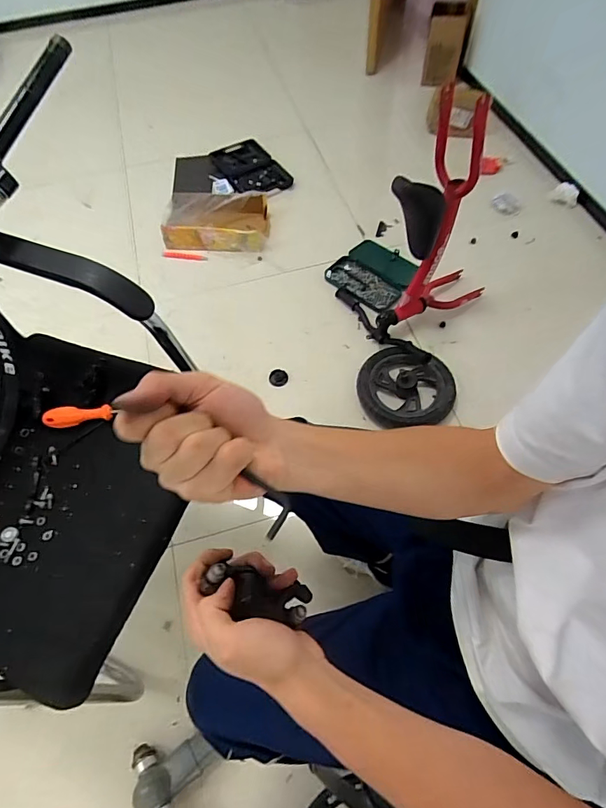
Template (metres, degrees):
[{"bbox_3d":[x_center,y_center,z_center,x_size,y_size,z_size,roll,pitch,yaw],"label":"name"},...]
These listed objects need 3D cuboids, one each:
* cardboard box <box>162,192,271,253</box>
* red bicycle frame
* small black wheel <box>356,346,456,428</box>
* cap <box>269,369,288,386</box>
[{"bbox_3d":[-0.315,-0.654,1.560,0.366,0.106,0.228,-3,61,3],"label":"cardboard box"},{"bbox_3d":[0.358,-0.427,1.116,0.282,0.537,0.324,28,66,14],"label":"red bicycle frame"},{"bbox_3d":[0.276,-0.055,1.189,0.249,0.054,0.236,-1,60,2],"label":"small black wheel"},{"bbox_3d":[-0.071,-0.077,1.274,0.054,0.013,0.051,-1,60,2],"label":"cap"}]

